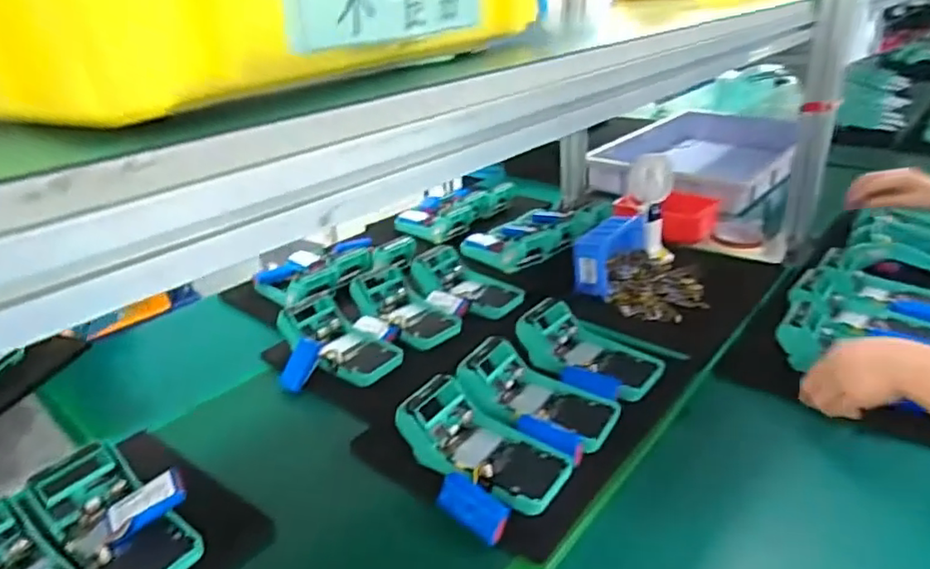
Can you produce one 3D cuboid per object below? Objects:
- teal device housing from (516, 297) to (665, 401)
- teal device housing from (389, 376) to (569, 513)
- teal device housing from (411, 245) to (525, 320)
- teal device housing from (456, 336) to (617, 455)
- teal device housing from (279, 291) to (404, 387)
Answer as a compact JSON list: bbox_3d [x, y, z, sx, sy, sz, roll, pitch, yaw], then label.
[{"bbox_3d":[0.150,0.083,0.748,0.177,0.049,0.119,25,36,22],"label":"teal device housing"},{"bbox_3d":[0.015,0.155,0.598,0.163,0.057,0.104,19,34,39],"label":"teal device housing"},{"bbox_3d":[0.003,-0.007,0.939,0.172,0.058,0.109,13,31,32],"label":"teal device housing"},{"bbox_3d":[0.079,0.116,0.664,0.164,0.057,0.106,13,31,31],"label":"teal device housing"},{"bbox_3d":[-0.170,0.079,0.818,0.177,0.046,0.089,33,42,25],"label":"teal device housing"}]

